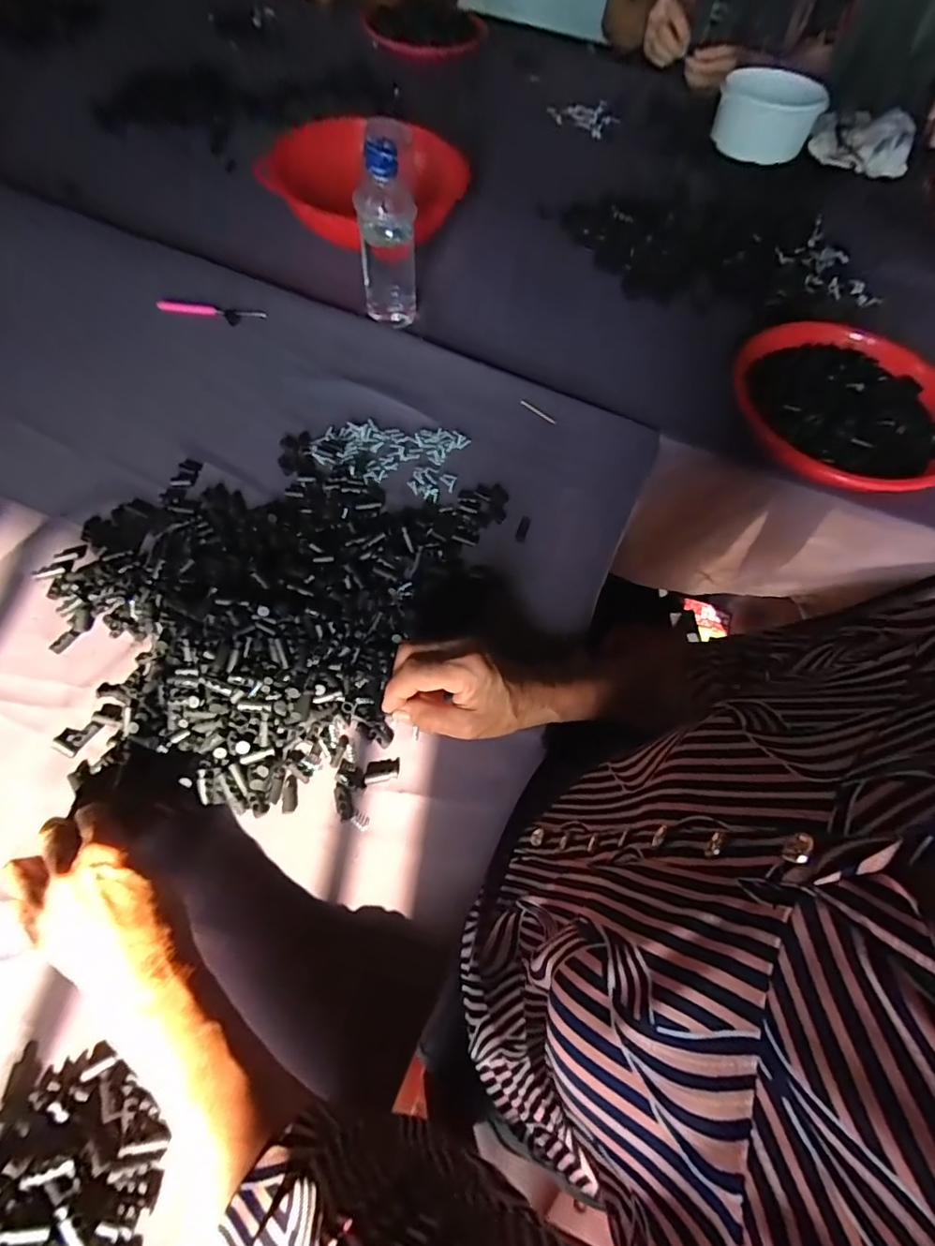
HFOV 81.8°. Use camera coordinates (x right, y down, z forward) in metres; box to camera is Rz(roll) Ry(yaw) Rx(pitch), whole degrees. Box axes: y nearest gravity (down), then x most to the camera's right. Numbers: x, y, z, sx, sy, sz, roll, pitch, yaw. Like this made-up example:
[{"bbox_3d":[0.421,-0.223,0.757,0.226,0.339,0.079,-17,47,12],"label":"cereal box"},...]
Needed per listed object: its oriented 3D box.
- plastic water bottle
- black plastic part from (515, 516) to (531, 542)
[{"bbox_3d":[-0.085,-0.417,0.583,0.063,0.191,0.061,-5,65,-8],"label":"plastic water bottle"},{"bbox_3d":[0.053,-0.090,0.518,0.010,0.004,0.034,18,62,6],"label":"black plastic part"}]

